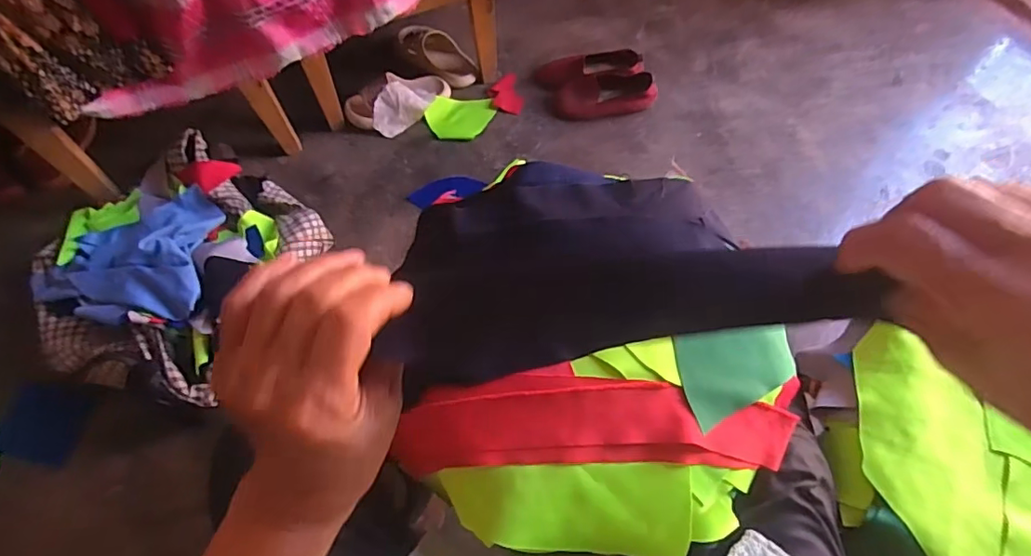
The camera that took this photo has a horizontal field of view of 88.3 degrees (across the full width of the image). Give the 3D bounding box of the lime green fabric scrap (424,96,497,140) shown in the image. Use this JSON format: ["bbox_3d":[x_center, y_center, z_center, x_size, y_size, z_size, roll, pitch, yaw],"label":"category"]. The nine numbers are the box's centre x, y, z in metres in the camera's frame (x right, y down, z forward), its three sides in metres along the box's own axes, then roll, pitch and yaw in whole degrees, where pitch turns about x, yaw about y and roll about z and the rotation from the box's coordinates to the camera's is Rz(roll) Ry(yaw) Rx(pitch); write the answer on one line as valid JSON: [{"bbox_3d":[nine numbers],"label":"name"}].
[{"bbox_3d":[-0.123,-0.361,1.191,0.148,0.025,0.109,-4,64,-1],"label":"lime green fabric scrap"}]

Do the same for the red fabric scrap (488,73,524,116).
[{"bbox_3d":[-0.023,-0.423,1.221,0.074,0.012,0.121,-13,64,-6],"label":"red fabric scrap"}]

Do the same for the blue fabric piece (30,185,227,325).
[{"bbox_3d":[-0.682,-0.034,0.925,0.287,0.058,0.253,-6,64,-3],"label":"blue fabric piece"}]

